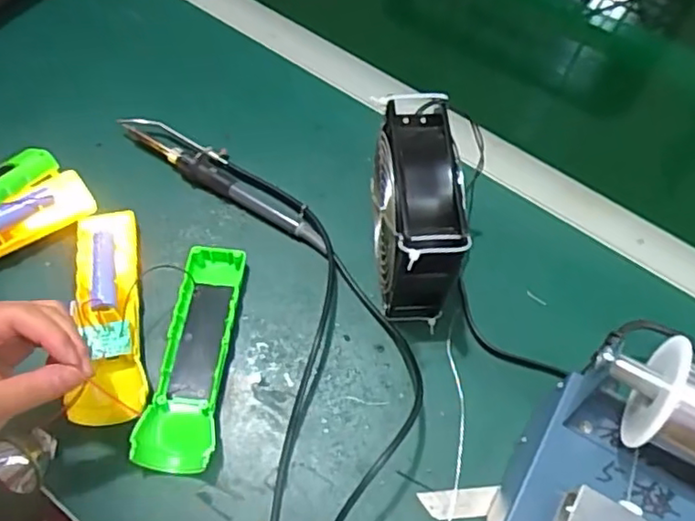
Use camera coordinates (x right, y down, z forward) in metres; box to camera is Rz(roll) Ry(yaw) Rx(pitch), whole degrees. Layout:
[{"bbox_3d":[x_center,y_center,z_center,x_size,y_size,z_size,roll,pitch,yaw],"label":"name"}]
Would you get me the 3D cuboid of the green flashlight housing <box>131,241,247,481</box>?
[{"bbox_3d":[-0.108,0.065,0.453,0.049,0.027,0.164,5,60,1],"label":"green flashlight housing"}]

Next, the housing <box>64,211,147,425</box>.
[{"bbox_3d":[-0.170,0.034,0.452,0.046,0.031,0.157,-8,64,-6],"label":"housing"}]

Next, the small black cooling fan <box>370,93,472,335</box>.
[{"bbox_3d":[0.049,-0.028,0.460,0.052,0.115,0.124,-1,60,-3],"label":"small black cooling fan"}]

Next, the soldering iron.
[{"bbox_3d":[-0.099,-0.069,0.529,0.211,0.020,0.033,29,63,14],"label":"soldering iron"}]

